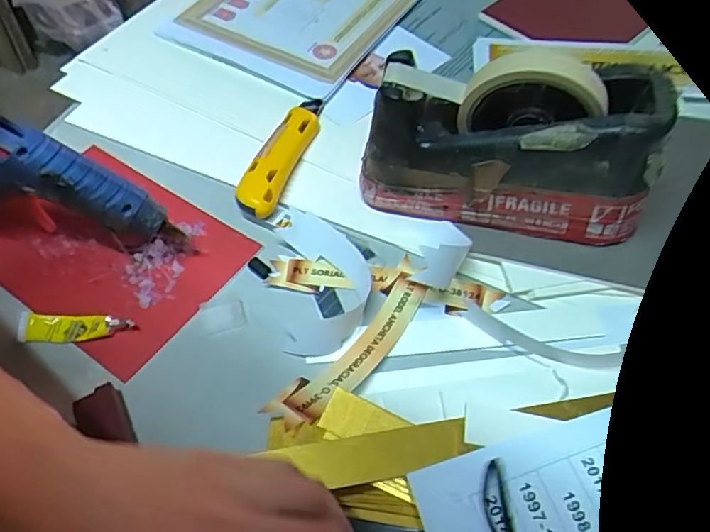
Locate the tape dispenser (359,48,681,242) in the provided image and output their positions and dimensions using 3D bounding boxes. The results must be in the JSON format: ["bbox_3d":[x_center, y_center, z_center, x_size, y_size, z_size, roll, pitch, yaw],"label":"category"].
[{"bbox_3d":[0.107,-0.086,0.397,0.189,0.138,0.055,11,56,9],"label":"tape dispenser"}]

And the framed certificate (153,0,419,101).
[{"bbox_3d":[-0.043,-0.311,0.631,0.213,0.025,0.312,27,60,18],"label":"framed certificate"}]

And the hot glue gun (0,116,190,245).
[{"bbox_3d":[-0.250,-0.062,0.387,0.249,0.131,0.030,29,53,-17],"label":"hot glue gun"}]

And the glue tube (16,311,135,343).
[{"bbox_3d":[-0.193,0.043,0.384,0.078,0.012,0.020,3,55,3],"label":"glue tube"}]

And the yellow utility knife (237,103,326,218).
[{"bbox_3d":[-0.061,-0.099,0.476,0.033,0.022,0.144,13,56,10],"label":"yellow utility knife"}]

